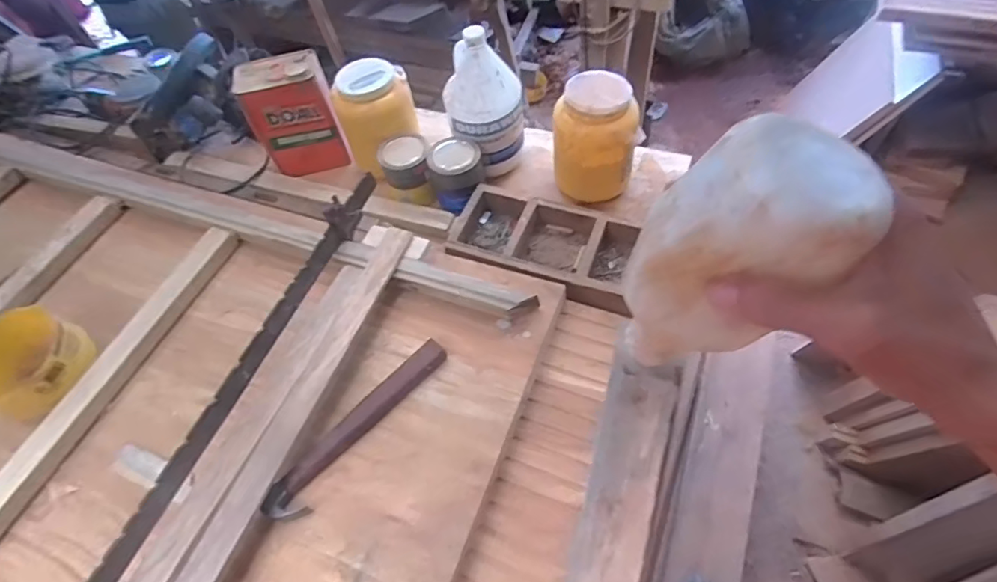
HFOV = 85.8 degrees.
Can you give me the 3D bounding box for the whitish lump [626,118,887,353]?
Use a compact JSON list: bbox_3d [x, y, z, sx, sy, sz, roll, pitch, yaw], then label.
[{"bbox_3d":[0.112,-0.011,0.260,0.087,0.134,0.050,-3,53,0],"label":"whitish lump"}]

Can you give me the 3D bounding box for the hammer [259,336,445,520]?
[{"bbox_3d":[-0.201,0.191,0.771,0.071,0.037,0.325,32,66,24],"label":"hammer"}]

